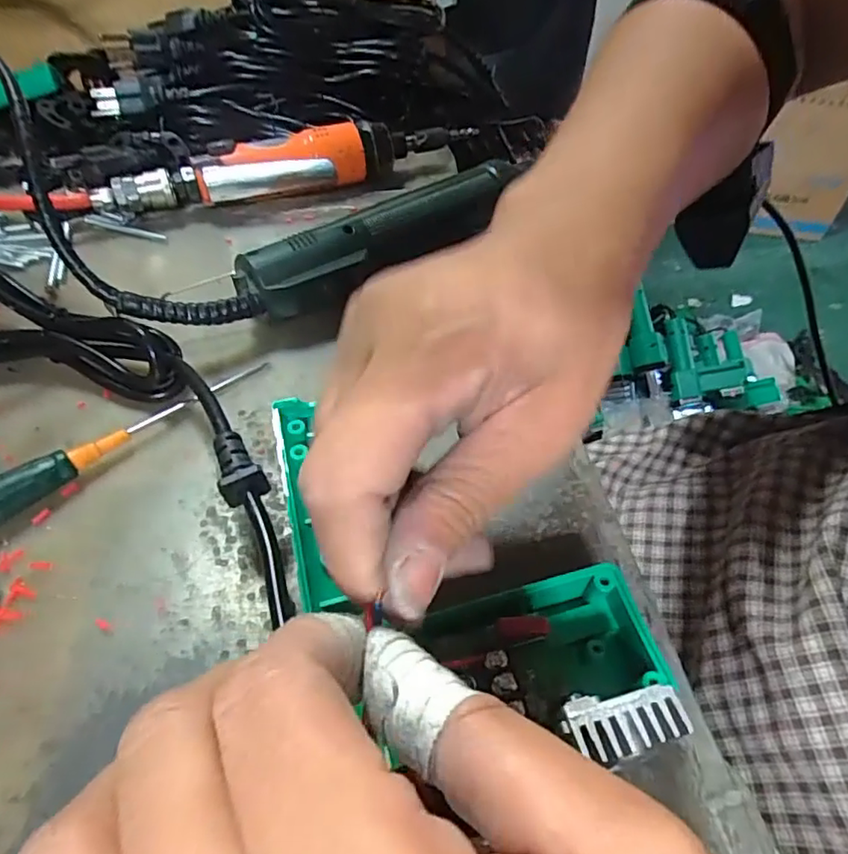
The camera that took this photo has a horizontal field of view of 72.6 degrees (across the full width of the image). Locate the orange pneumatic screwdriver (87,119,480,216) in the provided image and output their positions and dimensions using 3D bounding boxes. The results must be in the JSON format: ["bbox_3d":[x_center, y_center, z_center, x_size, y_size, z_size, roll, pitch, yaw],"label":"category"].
[{"bbox_3d":[-0.087,-0.183,0.409,0.273,0.040,0.043,-17,52,-15],"label":"orange pneumatic screwdriver"}]

